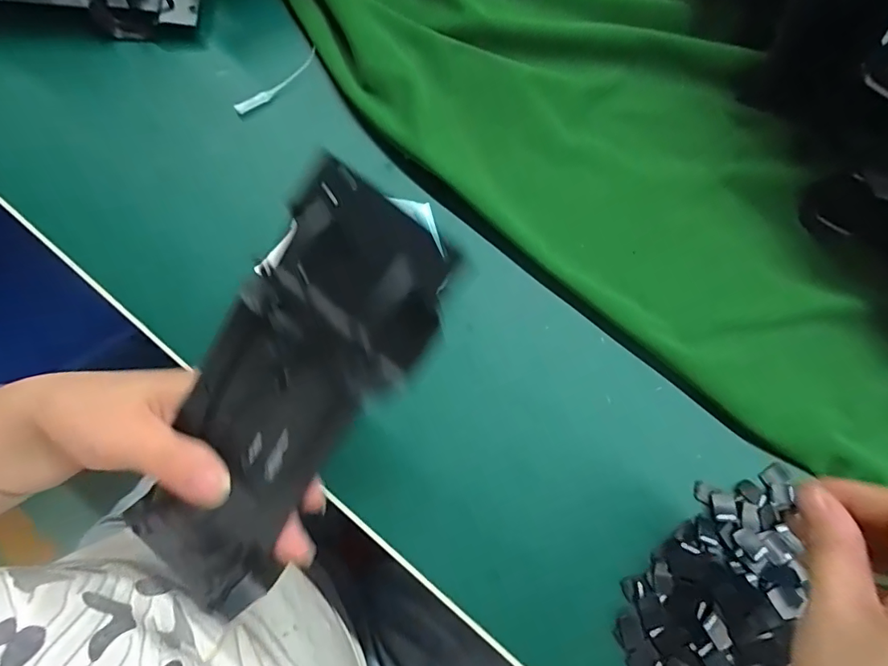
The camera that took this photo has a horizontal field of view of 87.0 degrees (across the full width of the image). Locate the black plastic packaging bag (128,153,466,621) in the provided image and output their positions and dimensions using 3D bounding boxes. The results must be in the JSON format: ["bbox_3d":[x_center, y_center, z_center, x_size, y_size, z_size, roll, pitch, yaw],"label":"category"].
[{"bbox_3d":[-0.067,0.031,0.182,0.072,0.019,0.182,36,106,8],"label":"black plastic packaging bag"}]

